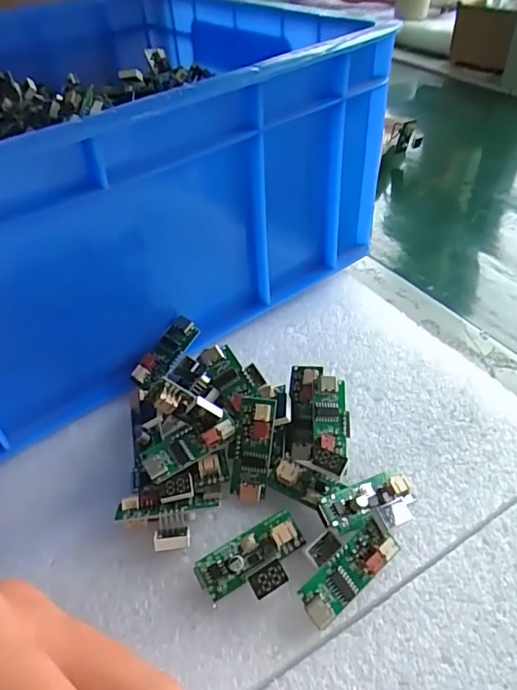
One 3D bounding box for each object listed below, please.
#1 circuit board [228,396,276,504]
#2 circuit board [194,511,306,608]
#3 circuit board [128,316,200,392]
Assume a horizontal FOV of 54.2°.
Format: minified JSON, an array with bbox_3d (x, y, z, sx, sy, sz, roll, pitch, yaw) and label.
[{"bbox_3d":[-0.003,0.041,0.199,0.016,0.005,0.040,7,85,10],"label":"circuit board"},{"bbox_3d":[-0.001,0.075,0.174,0.038,0.009,0.022,-23,47,-20],"label":"circuit board"},{"bbox_3d":[-0.044,0.004,0.240,0.014,0.007,0.038,29,72,29],"label":"circuit board"}]

